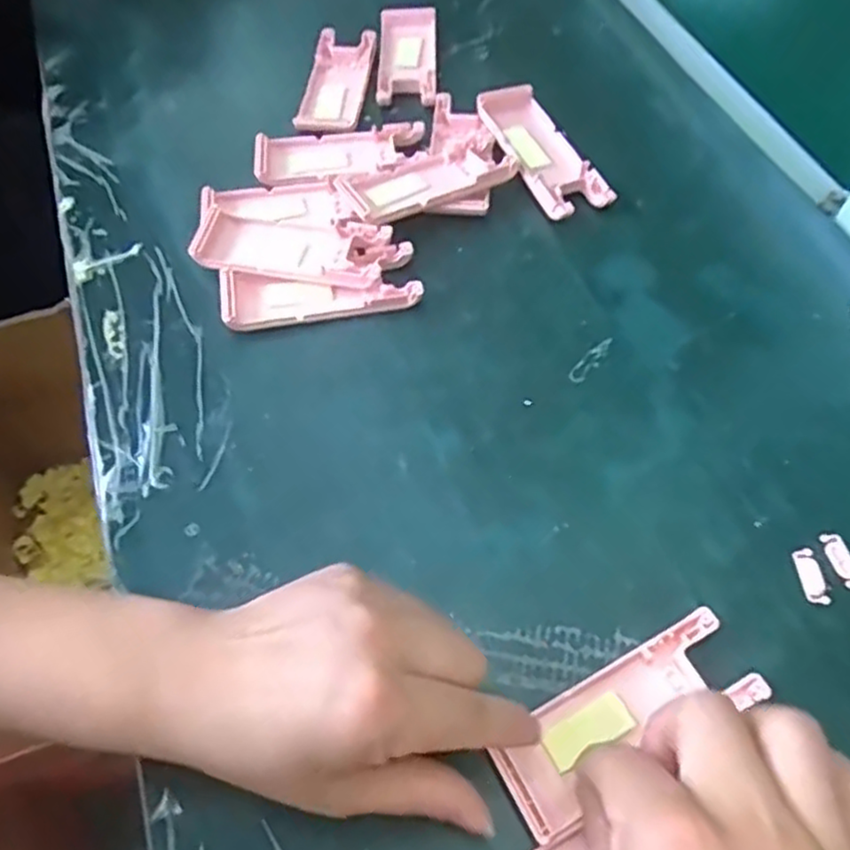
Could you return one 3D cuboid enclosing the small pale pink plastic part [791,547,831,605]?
[{"bbox_3d":[0.165,0.064,0.302,0.011,0.004,0.024,-5,59,-3],"label":"small pale pink plastic part"}]

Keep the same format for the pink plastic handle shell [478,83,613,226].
[{"bbox_3d":[0.071,-0.167,0.430,0.042,0.019,0.101,-22,61,-12],"label":"pink plastic handle shell"}]

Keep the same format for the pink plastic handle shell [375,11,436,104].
[{"bbox_3d":[-0.013,-0.258,0.496,0.040,0.009,0.108,0,59,0],"label":"pink plastic handle shell"}]

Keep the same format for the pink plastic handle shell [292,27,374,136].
[{"bbox_3d":[-0.060,-0.233,0.480,0.039,0.009,0.104,6,59,4],"label":"pink plastic handle shell"}]

